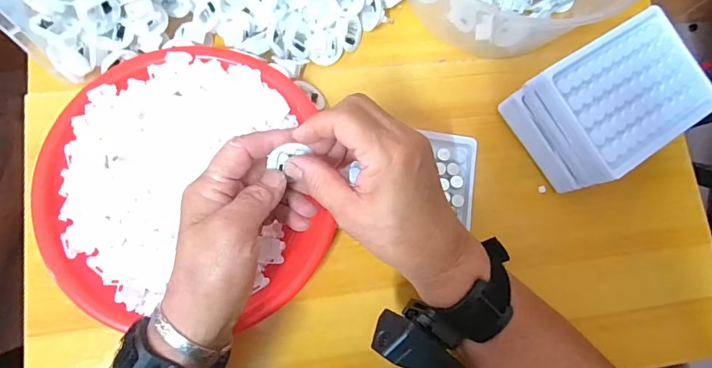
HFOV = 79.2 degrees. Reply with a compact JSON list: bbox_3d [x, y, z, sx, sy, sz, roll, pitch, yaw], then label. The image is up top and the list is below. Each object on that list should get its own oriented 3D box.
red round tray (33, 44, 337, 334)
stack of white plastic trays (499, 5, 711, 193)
[{"bbox_3d":[-0.132,-0.003,0.347,0.218,0.023,0.215,1,79,-6],"label":"red round tray"},{"bbox_3d":[0.217,-0.066,0.369,0.132,0.068,0.106,-31,86,-12],"label":"stack of white plastic trays"}]

